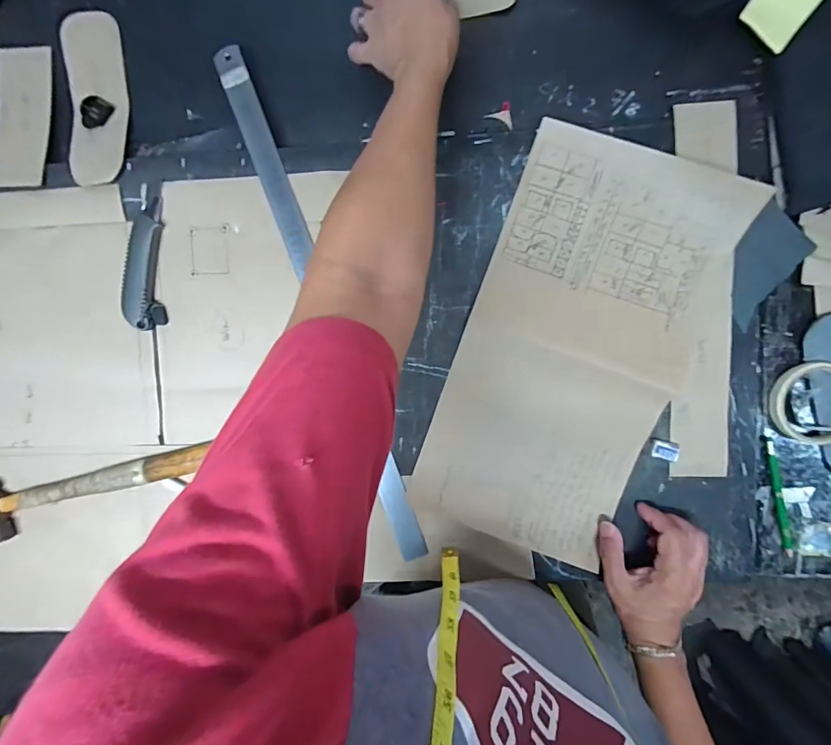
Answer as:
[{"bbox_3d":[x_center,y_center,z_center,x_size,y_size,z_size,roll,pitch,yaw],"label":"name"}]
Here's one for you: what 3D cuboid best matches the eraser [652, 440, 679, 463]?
[{"bbox_3d":[0.270,0.084,0.438,0.027,0.006,0.020,12,93,4],"label":"eraser"}]

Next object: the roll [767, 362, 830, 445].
[{"bbox_3d":[0.434,0.033,0.438,0.093,0.020,0.086,0,92,5],"label":"roll"}]

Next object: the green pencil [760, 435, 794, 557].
[{"bbox_3d":[0.409,0.139,0.457,0.013,0.008,0.141,-15,91,5],"label":"green pencil"}]

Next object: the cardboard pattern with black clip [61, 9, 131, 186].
[{"bbox_3d":[-0.367,-0.315,0.467,0.066,0.012,0.199,-5,88,0],"label":"cardboard pattern with black clip"}]

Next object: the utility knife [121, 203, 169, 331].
[{"bbox_3d":[-0.309,-0.117,0.462,0.041,0.019,0.133,3,92,5],"label":"utility knife"}]

